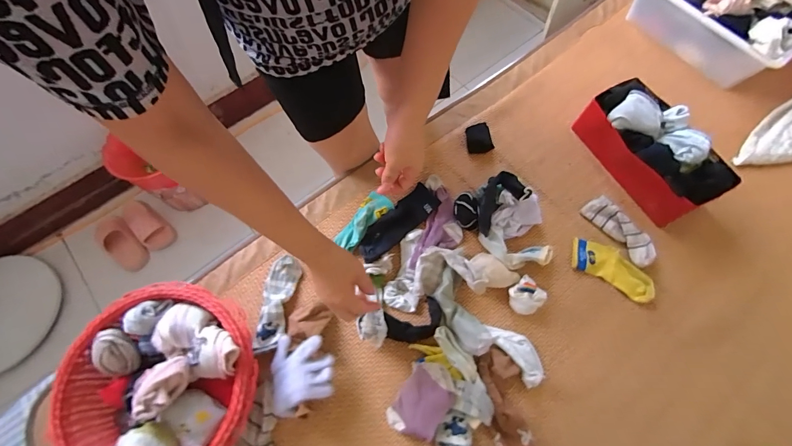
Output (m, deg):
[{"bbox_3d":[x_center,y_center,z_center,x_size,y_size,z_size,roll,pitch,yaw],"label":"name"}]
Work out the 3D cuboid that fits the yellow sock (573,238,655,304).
[{"bbox_3d":[0.410,0.084,0.668,0.154,0.013,0.070,29,69,12],"label":"yellow sock"}]

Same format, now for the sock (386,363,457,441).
[{"bbox_3d":[0.044,0.282,0.558,0.079,0.042,0.116,30,69,13],"label":"sock"}]

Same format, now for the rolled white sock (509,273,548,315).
[{"bbox_3d":[0.232,0.134,0.635,0.064,0.033,0.053,-42,72,-17],"label":"rolled white sock"}]

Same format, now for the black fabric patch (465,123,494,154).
[{"bbox_3d":[0.182,-0.185,0.776,0.050,0.023,0.065,-10,68,-3],"label":"black fabric patch"}]

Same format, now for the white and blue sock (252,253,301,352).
[{"bbox_3d":[-0.211,0.140,0.620,0.050,0.024,0.159,7,66,3],"label":"white and blue sock"}]

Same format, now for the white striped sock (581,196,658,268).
[{"bbox_3d":[0.442,0.014,0.692,0.063,0.022,0.151,-31,69,-13],"label":"white striped sock"}]

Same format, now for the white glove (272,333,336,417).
[{"bbox_3d":[-0.149,0.232,0.542,0.096,0.035,0.109,-6,66,-2],"label":"white glove"}]

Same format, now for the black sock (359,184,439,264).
[{"bbox_3d":[0.001,0.001,0.689,0.187,0.022,0.060,-42,72,-17],"label":"black sock"}]

